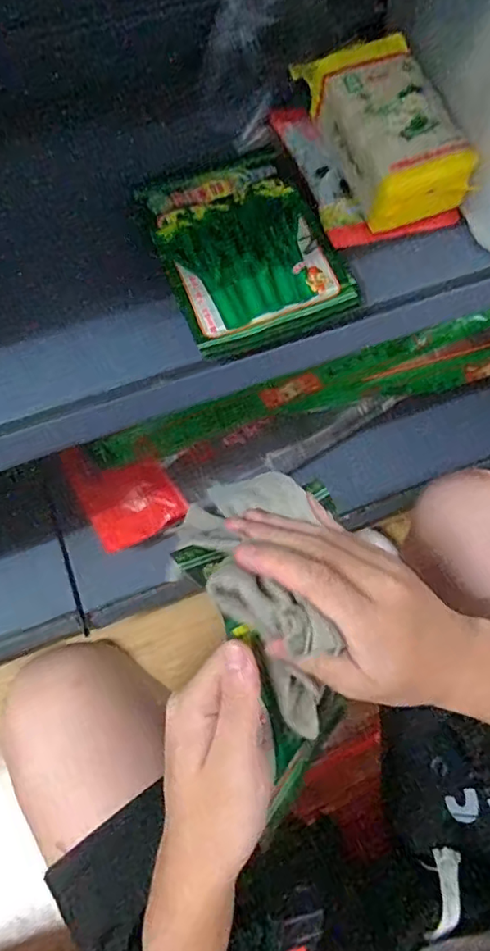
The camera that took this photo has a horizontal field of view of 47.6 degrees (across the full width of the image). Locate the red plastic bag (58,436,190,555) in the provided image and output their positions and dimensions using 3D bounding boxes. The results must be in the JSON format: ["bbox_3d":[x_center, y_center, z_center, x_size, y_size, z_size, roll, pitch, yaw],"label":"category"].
[{"bbox_3d":[-0.161,0.016,0.751,0.123,0.015,0.148,-26,98,-1],"label":"red plastic bag"}]

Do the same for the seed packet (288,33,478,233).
[{"bbox_3d":[0.113,-0.290,0.456,0.084,0.058,0.162,-22,69,-8],"label":"seed packet"}]

